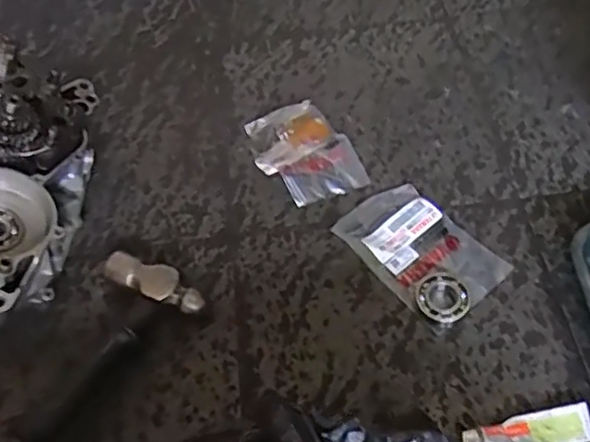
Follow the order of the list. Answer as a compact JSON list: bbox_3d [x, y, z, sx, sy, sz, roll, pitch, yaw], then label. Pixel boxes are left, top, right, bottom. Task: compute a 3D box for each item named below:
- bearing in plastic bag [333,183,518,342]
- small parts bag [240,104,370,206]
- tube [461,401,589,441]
[{"bbox_3d":[0.123,0.027,0.619,0.097,0.011,0.152,-36,60,-18],"label":"bearing in plastic bag"},{"bbox_3d":[0.009,-0.078,0.693,0.097,0.023,0.130,-24,57,-11],"label":"small parts bag"},{"bbox_3d":[0.191,0.172,0.512,0.107,0.013,0.030,-10,56,-2],"label":"tube"}]

